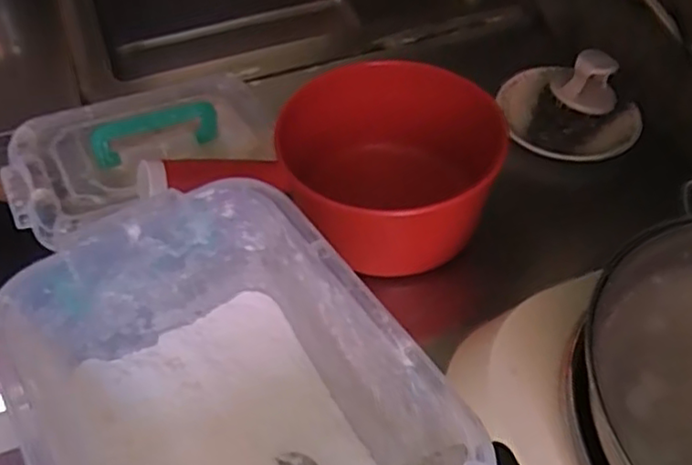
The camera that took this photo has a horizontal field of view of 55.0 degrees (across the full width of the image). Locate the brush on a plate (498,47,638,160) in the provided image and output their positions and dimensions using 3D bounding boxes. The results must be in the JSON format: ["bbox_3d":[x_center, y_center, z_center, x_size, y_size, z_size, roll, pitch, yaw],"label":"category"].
[{"bbox_3d":[0.232,-0.139,0.687,0.147,0.081,0.130,18,53,16],"label":"brush on a plate"}]

